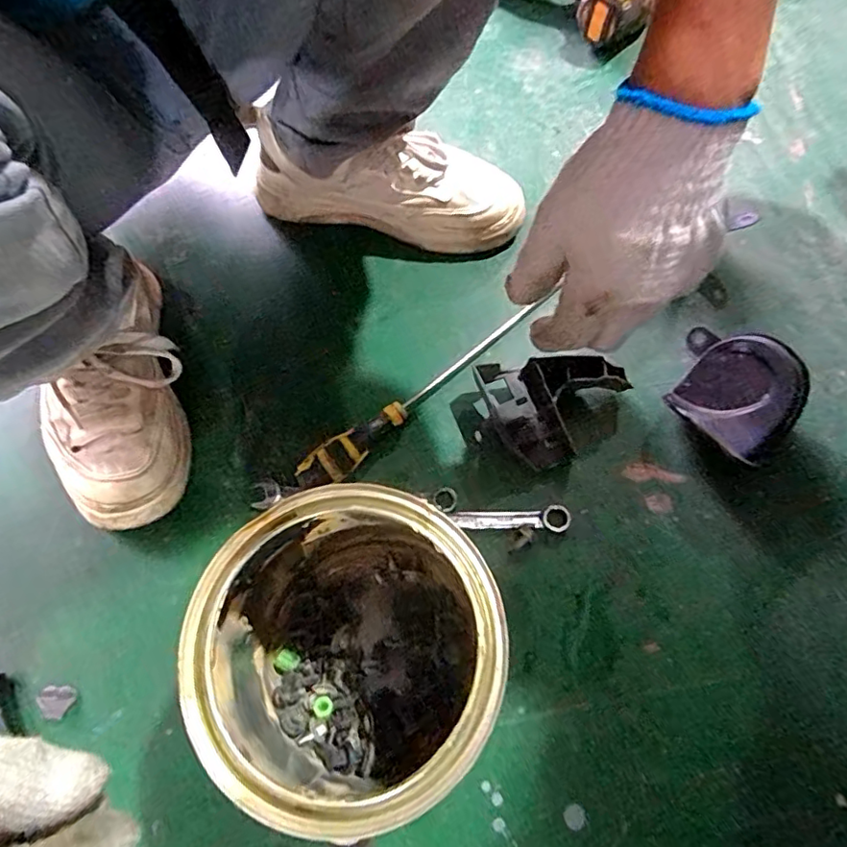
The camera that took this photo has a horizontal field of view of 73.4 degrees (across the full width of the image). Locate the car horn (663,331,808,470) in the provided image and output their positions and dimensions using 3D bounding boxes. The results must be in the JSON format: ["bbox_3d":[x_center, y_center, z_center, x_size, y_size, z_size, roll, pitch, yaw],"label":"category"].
[{"bbox_3d":[0.249,-0.029,0.460,0.090,0.072,0.114,28,70,13],"label":"car horn"}]

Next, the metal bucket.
[{"bbox_3d":[-0.036,0.138,0.348,0.152,0.153,0.153,-1,66,2],"label":"metal bucket"}]

